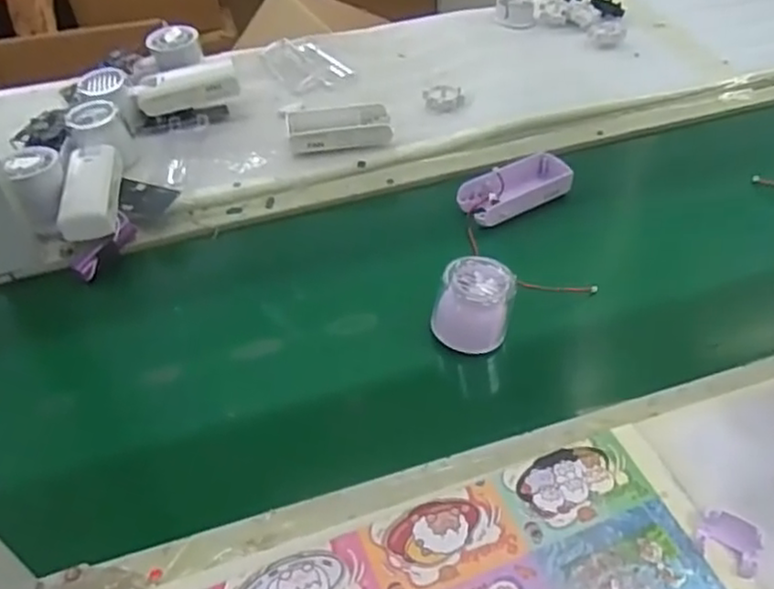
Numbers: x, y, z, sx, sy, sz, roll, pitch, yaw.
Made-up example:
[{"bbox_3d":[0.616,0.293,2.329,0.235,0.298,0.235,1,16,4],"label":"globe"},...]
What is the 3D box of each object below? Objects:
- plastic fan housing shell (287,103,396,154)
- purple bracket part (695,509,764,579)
[{"bbox_3d":[-0.048,-0.170,0.739,0.107,0.029,0.054,-12,46,-10],"label":"plastic fan housing shell"},{"bbox_3d":[0.204,0.145,0.421,0.035,0.011,0.029,21,49,21],"label":"purple bracket part"}]

